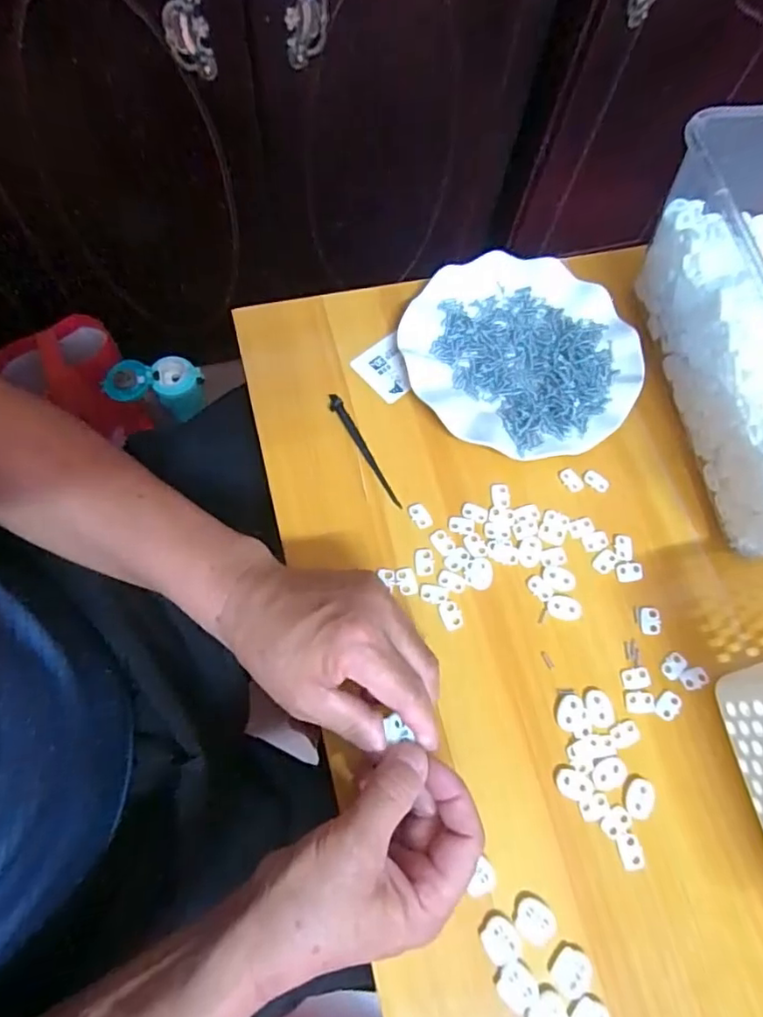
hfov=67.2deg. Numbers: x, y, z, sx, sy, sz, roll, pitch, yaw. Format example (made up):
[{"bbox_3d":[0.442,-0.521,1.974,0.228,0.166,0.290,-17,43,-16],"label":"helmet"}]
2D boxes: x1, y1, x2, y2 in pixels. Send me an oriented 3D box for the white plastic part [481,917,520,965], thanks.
[{"bbox_3d":[0.067,0.246,0.325,0.019,0.004,0.022,-29,75,-11],"label":"white plastic part"}]

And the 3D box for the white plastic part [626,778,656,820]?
[{"bbox_3d":[0.162,0.181,0.359,0.016,0.004,0.023,20,72,5],"label":"white plastic part"}]

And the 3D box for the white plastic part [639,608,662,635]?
[{"bbox_3d":[0.189,0.078,0.401,0.014,0.004,0.019,3,71,-1],"label":"white plastic part"}]

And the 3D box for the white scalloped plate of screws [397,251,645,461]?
[{"bbox_3d":[0.110,-0.124,0.459,0.177,0.020,0.176,1,71,-2],"label":"white scalloped plate of screws"}]

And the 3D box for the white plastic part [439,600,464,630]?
[{"bbox_3d":[0.048,0.073,0.392,0.014,0.004,0.020,-19,73,-8],"label":"white plastic part"}]

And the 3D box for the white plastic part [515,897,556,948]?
[{"bbox_3d":[0.089,0.238,0.330,0.023,0.004,0.021,27,72,7],"label":"white plastic part"}]

